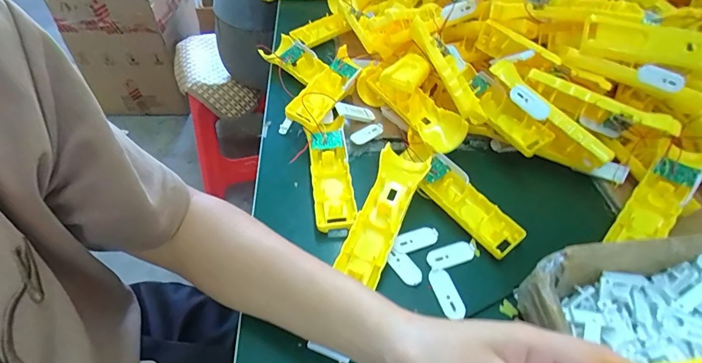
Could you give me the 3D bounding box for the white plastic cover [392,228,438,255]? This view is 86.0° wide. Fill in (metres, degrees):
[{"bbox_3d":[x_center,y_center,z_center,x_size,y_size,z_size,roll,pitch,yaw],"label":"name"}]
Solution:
[{"bbox_3d":[0.066,0.059,0.380,0.048,0.006,0.019,-14,50,-16],"label":"white plastic cover"}]

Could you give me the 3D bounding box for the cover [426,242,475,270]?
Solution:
[{"bbox_3d":[0.099,0.073,0.370,0.049,0.004,0.021,-10,49,-13],"label":"cover"}]

